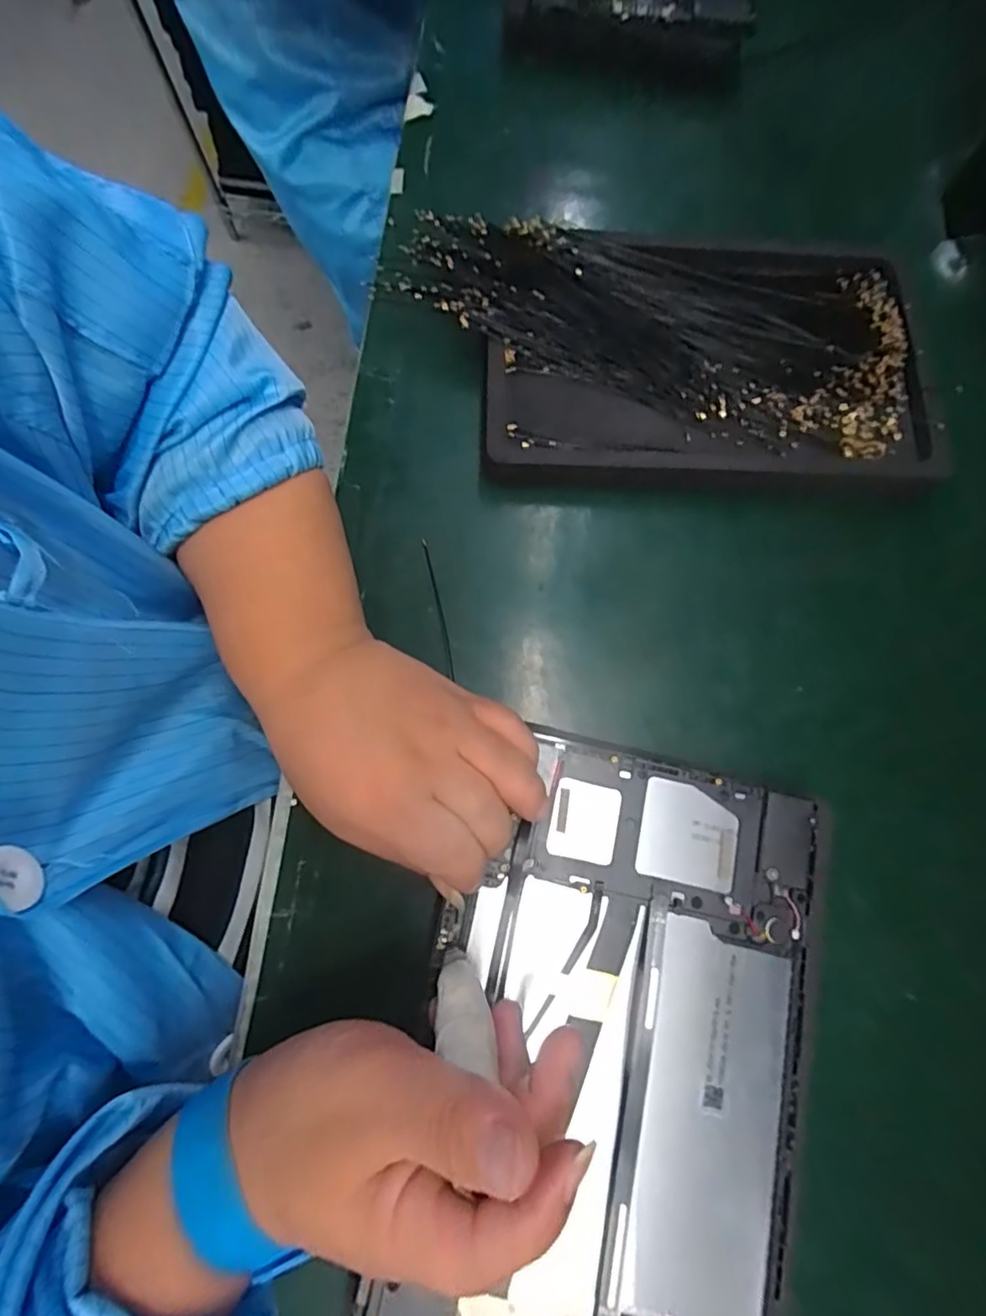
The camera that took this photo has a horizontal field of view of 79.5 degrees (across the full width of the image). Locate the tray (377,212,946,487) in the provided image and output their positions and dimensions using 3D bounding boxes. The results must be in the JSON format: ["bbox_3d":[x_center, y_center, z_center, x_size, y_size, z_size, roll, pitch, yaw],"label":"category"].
[{"bbox_3d":[0.095,-0.169,0.331,0.283,0.030,0.161,3,75,0],"label":"tray"}]

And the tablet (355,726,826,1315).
[{"bbox_3d":[0.051,0.158,0.232,0.149,0.011,0.240,12,75,3],"label":"tablet"}]

